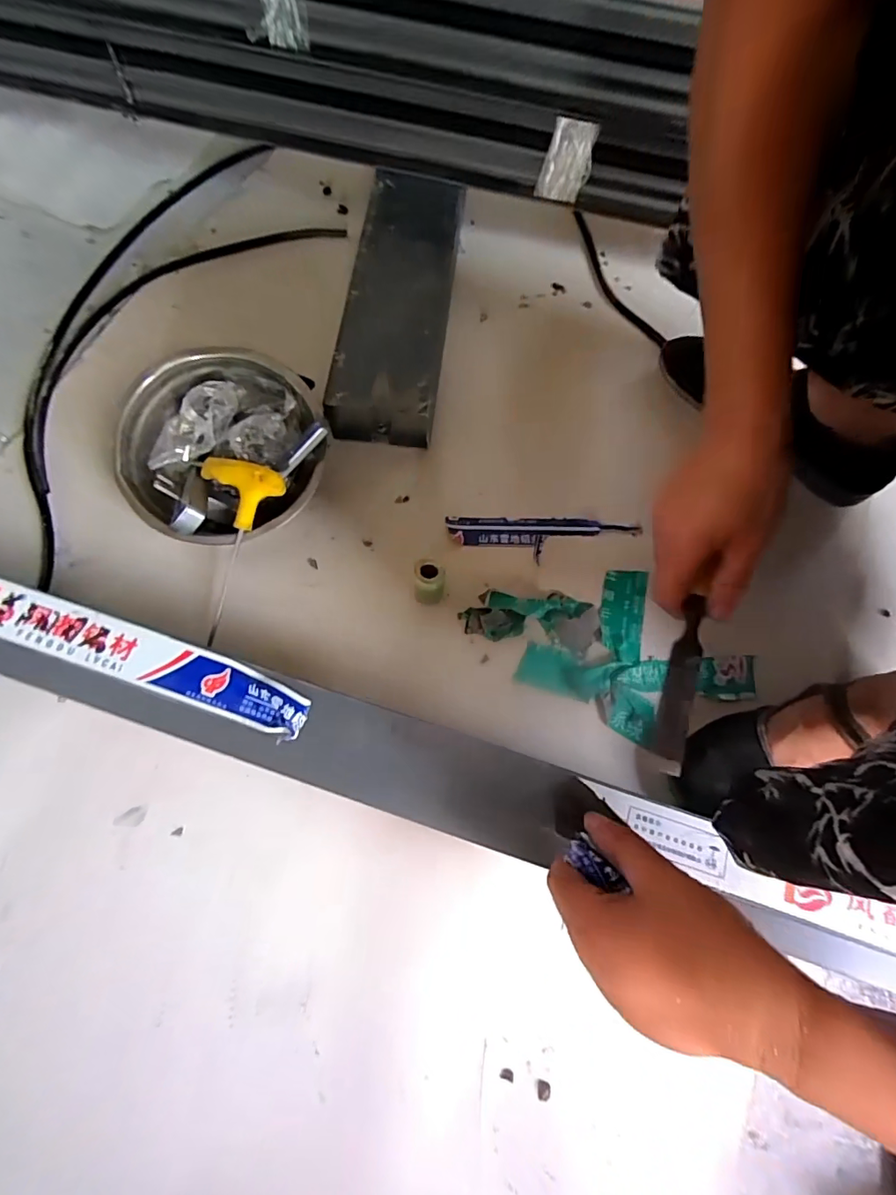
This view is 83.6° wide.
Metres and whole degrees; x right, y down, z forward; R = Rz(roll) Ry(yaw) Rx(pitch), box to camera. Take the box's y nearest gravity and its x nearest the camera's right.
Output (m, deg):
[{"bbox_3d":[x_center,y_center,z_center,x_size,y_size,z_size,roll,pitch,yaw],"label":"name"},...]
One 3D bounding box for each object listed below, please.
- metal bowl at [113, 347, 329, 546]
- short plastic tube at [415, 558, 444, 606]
[{"bbox_3d":[-0.205,-0.129,0.468,0.170,0.078,0.174,1,72,-2],"label":"metal bowl"},{"bbox_3d":[-0.017,-0.012,0.449,0.026,0.054,0.028,1,72,-2],"label":"short plastic tube"}]

